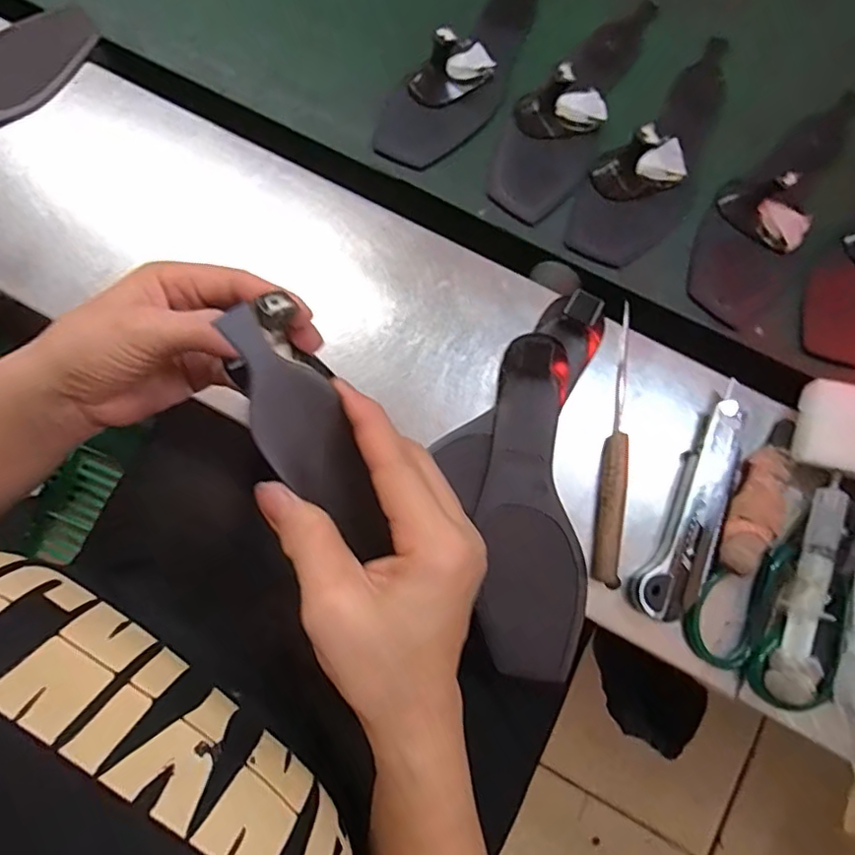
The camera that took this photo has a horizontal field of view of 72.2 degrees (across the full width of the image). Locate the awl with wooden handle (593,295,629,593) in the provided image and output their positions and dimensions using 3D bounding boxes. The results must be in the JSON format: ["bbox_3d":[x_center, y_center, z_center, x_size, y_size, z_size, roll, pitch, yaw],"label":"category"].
[{"bbox_3d":[0.128,0.008,0.403,0.019,0.016,0.194,6,78,2],"label":"awl with wooden handle"}]

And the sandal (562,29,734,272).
[{"bbox_3d":[0.191,-0.234,0.462,0.080,0.045,0.234,28,79,7],"label":"sandal"}]

